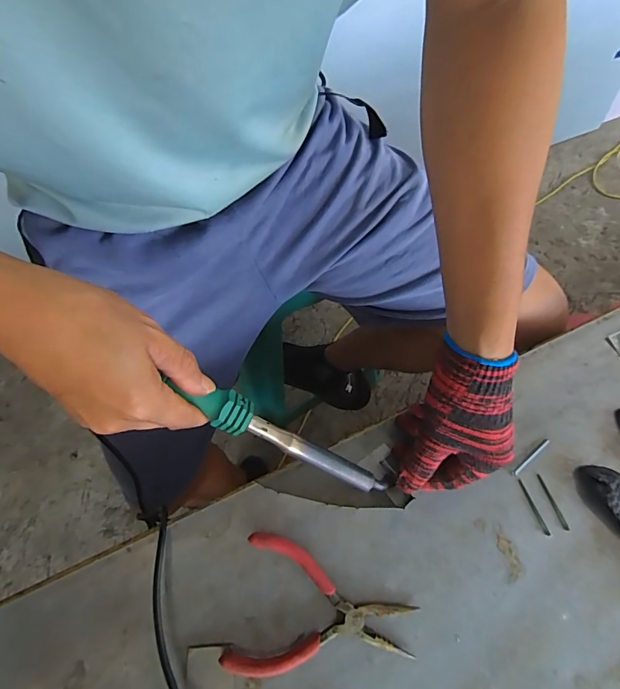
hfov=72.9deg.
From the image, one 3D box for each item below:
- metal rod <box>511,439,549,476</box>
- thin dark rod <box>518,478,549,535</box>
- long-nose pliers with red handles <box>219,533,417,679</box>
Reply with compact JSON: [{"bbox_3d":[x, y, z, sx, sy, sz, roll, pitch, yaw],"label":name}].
[{"bbox_3d":[0.209,0.106,0.396,0.051,0.004,0.006,-38,74,-13],"label":"metal rod"},{"bbox_3d":[0.204,0.148,0.382,0.005,0.004,0.050,-17,71,-7],"label":"thin dark rod"},{"bbox_3d":[0.010,0.221,0.344,0.142,0.015,0.099,11,70,4],"label":"long-nose pliers with red handles"}]

